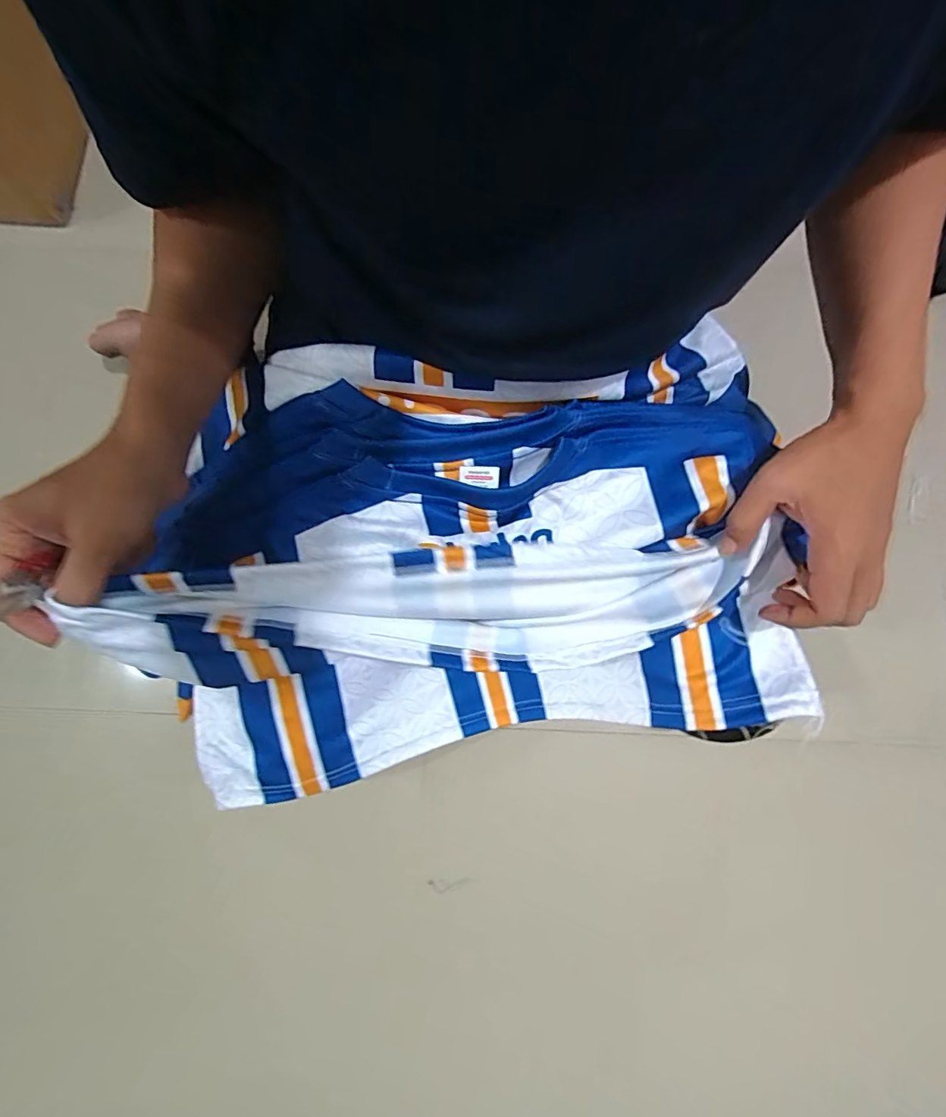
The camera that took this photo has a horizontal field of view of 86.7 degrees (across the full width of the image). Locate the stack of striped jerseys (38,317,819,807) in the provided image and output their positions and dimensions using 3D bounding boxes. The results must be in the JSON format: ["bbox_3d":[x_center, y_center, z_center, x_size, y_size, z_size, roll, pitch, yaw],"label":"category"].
[{"bbox_3d":[-0.007,0.011,0.433,0.520,0.182,0.334,-9,80,-1],"label":"stack of striped jerseys"}]

